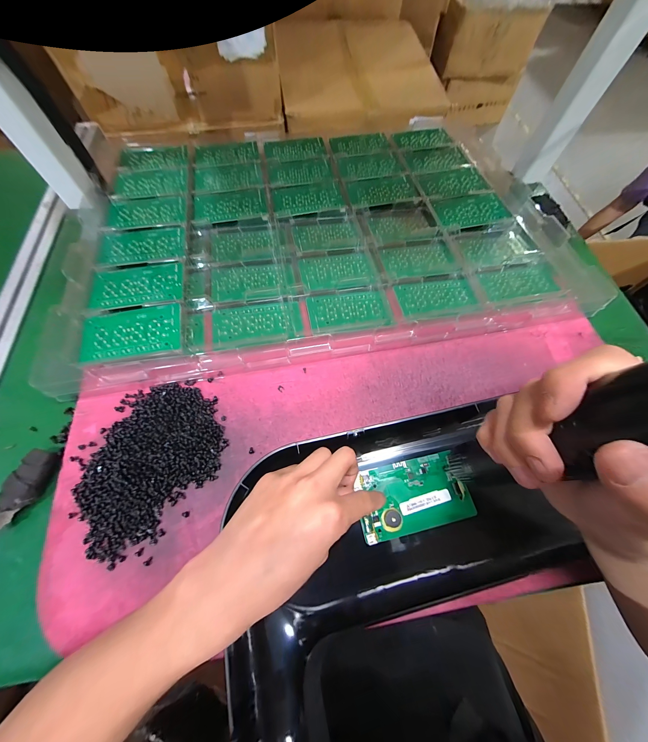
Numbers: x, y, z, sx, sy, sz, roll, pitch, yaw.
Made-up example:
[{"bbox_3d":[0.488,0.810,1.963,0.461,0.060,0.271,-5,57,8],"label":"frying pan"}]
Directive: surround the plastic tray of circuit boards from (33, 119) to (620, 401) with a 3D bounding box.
[{"bbox_3d":[0.001,-0.225,0.403,0.656,0.027,0.430,-8,67,-6],"label":"plastic tray of circuit boards"}]

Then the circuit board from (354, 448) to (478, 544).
[{"bbox_3d":[0.083,0.116,0.256,0.104,0.008,0.060,-10,67,-7],"label":"circuit board"}]

